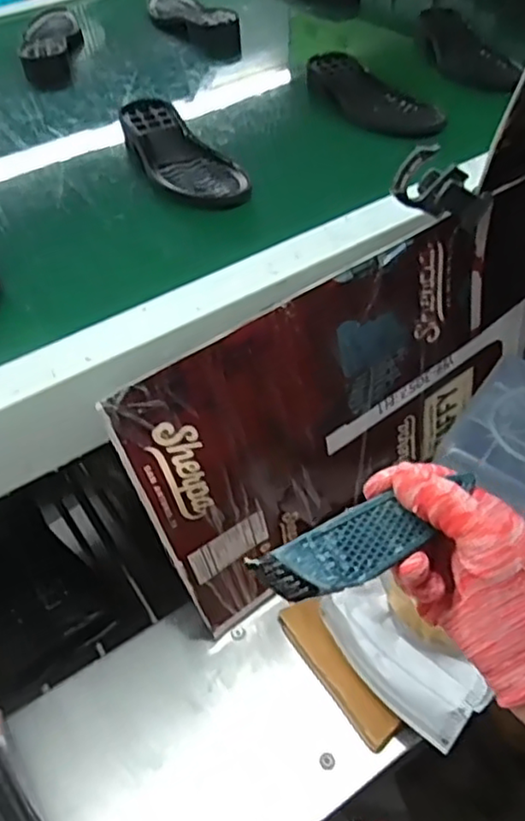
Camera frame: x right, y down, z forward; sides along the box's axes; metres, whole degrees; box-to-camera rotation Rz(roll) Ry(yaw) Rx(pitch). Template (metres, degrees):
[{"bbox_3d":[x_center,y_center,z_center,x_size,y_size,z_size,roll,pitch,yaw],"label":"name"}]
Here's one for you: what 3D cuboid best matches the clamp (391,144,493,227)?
[{"bbox_3d":[0.147,-0.175,0.526,0.121,0.042,0.023,5,33,-45],"label":"clamp"}]

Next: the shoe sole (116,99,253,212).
[{"bbox_3d":[-0.089,-0.261,0.658,0.072,0.032,0.191,-27,52,-20],"label":"shoe sole"}]

